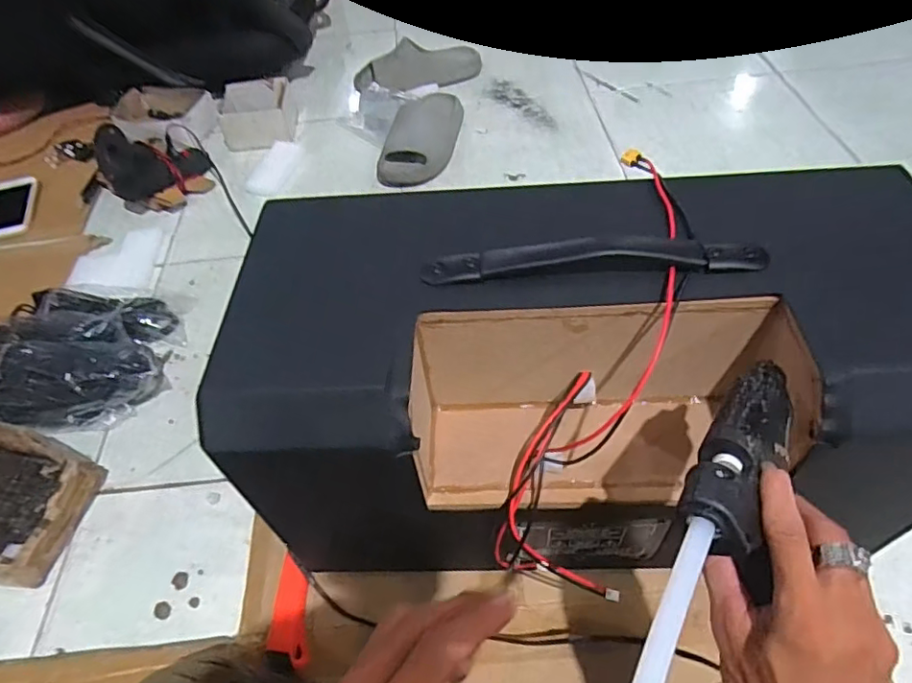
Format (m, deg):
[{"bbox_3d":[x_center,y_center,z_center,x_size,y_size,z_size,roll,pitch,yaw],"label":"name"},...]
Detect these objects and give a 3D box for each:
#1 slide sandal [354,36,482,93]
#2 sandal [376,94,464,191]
[{"bbox_3d":[-0.077,-0.607,1.260,0.294,0.080,0.117,-17,52,-9],"label":"slide sandal"},{"bbox_3d":[-0.060,-0.403,1.094,0.117,0.072,0.261,13,54,15],"label":"sandal"}]

